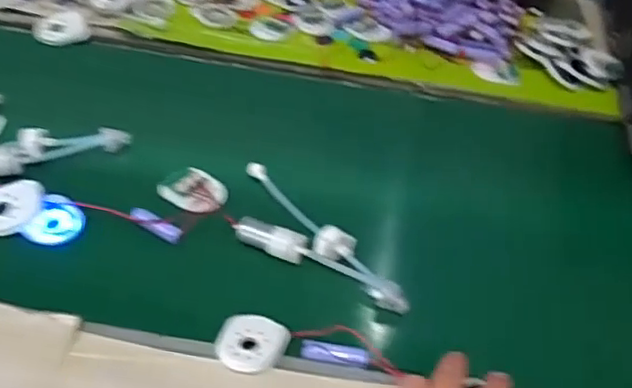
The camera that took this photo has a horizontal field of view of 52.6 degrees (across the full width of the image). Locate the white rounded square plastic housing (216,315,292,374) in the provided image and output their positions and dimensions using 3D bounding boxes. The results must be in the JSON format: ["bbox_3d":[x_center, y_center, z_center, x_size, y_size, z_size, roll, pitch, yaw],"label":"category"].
[{"bbox_3d":[-0.049,0.115,0.494,0.050,0.011,0.048,13,45,5],"label":"white rounded square plastic housing"}]

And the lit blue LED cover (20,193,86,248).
[{"bbox_3d":[-0.234,0.027,0.578,0.044,0.012,0.048,33,64,-1],"label":"lit blue LED cover"}]

